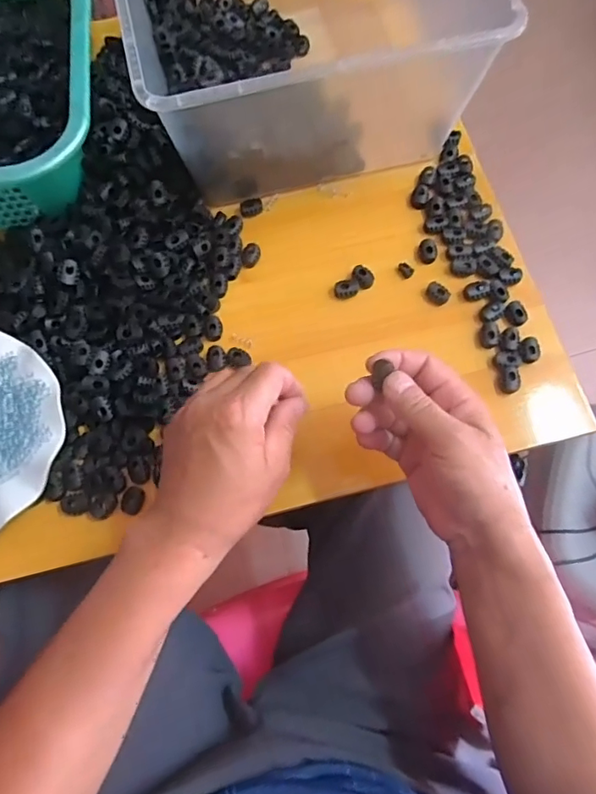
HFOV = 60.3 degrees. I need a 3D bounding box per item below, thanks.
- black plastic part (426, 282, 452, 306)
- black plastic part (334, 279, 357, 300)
[{"bbox_3d":[0.128,-0.095,0.466,0.018,0.010,0.023,-32,75,-11],"label":"black plastic part"},{"bbox_3d":[0.043,-0.099,0.469,0.020,0.008,0.016,-12,72,-5],"label":"black plastic part"}]

